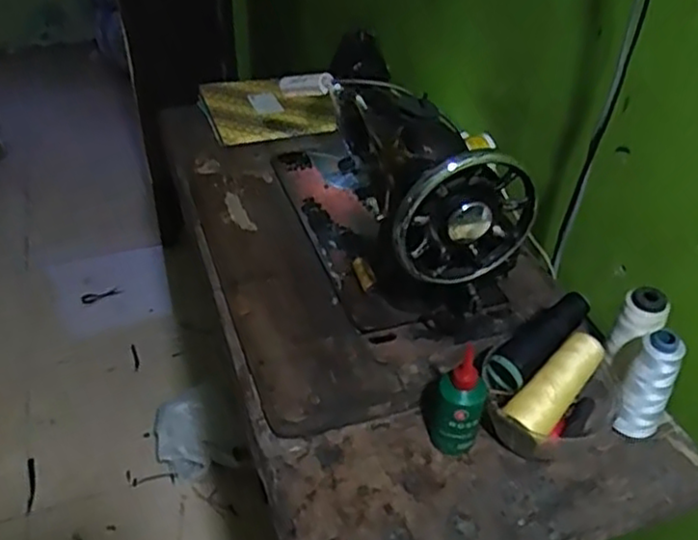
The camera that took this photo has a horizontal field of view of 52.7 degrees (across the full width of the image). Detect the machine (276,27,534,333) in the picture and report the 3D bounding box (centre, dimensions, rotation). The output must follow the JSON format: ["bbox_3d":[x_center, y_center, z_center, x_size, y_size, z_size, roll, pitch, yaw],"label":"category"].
[{"bbox_3d":[0.026,-0.126,0.799,0.168,0.198,0.405,-16,43,-20],"label":"machine"}]

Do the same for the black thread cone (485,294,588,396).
[{"bbox_3d":[0.180,0.064,0.659,0.120,0.035,0.036,-38,52,-19],"label":"black thread cone"}]

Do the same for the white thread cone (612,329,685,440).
[{"bbox_3d":[0.271,0.106,0.638,0.036,0.116,0.036,16,42,16],"label":"white thread cone"}]

